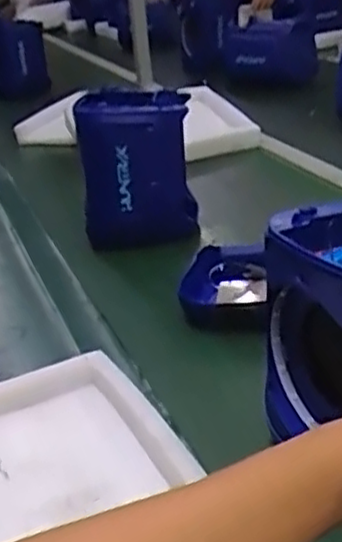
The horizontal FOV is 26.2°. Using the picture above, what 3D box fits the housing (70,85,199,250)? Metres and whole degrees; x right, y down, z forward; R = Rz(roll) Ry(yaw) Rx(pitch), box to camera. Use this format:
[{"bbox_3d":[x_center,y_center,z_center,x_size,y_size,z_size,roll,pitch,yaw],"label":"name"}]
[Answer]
[{"bbox_3d":[-0.054,-0.158,1.151,0.177,0.214,0.172,-7,26,-4],"label":"housing"}]

